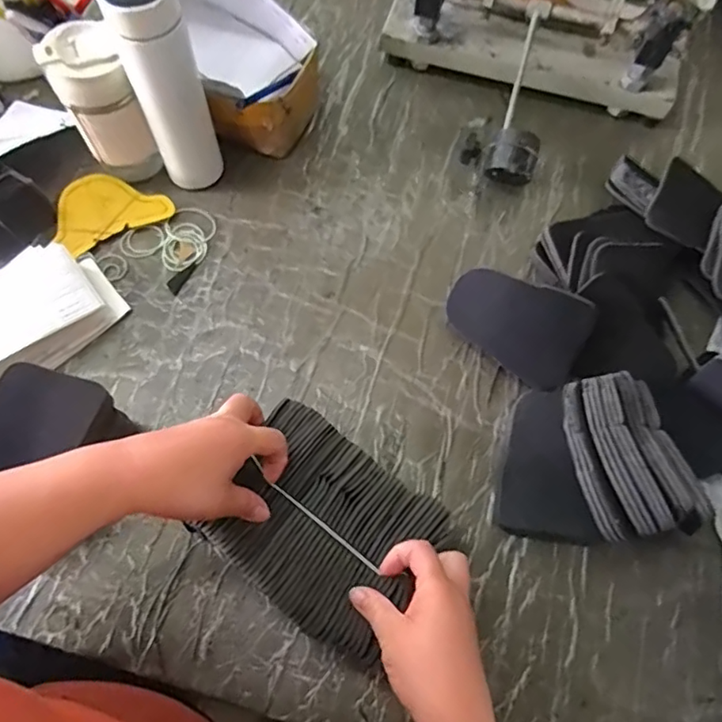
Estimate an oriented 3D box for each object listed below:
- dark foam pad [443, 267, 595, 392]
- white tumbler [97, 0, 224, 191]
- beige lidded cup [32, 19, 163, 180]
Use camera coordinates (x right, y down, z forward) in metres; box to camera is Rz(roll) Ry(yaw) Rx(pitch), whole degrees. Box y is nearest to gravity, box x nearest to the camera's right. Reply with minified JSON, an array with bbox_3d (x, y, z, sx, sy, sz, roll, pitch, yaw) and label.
[{"bbox_3d":[0.156,-0.038,0.573,0.138,0.010,0.094,29,114,19],"label":"dark foam pad"},{"bbox_3d":[-0.190,-0.267,0.559,0.063,0.223,0.065,1,70,-2],"label":"white tumbler"},{"bbox_3d":[-0.271,-0.272,0.593,0.075,0.144,0.067,-18,72,-9],"label":"beige lidded cup"}]

